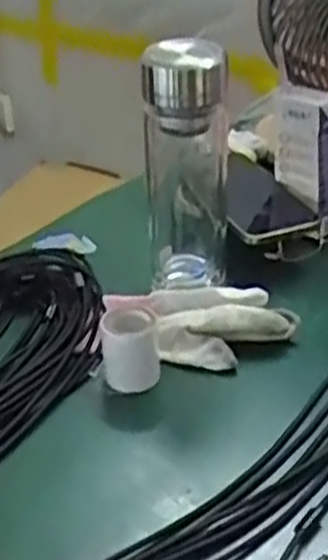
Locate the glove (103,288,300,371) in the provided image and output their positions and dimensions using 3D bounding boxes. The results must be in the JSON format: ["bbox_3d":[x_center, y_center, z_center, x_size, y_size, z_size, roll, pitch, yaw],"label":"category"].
[{"bbox_3d":[0.025,0.031,0.622,0.149,0.030,0.084,8,33,15],"label":"glove"}]

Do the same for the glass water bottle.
[{"bbox_3d":[0.018,-0.090,0.643,0.064,0.207,0.061,-3,32,-1],"label":"glass water bottle"}]

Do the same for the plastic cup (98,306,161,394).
[{"bbox_3d":[-0.026,0.050,0.574,0.041,0.044,0.042,-5,32,-5],"label":"plastic cup"}]

